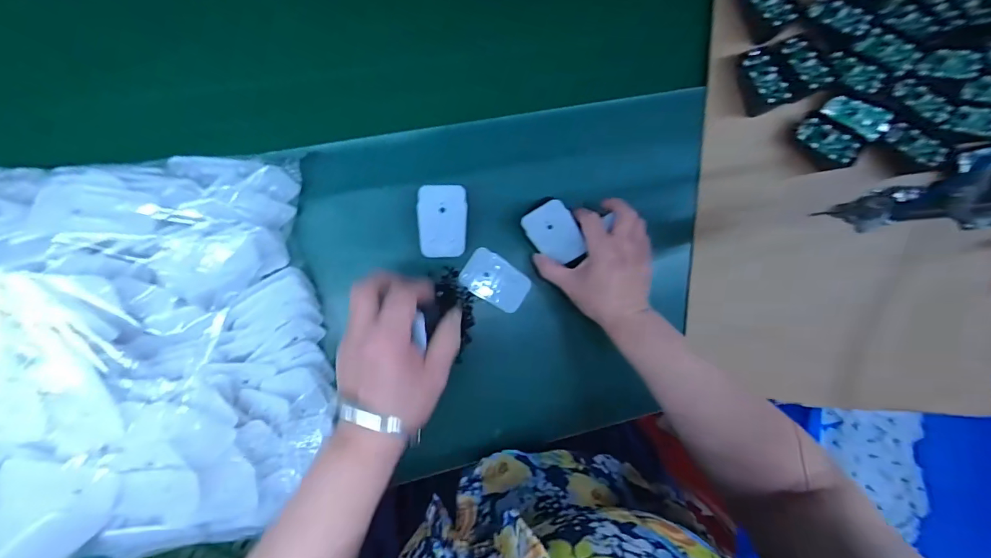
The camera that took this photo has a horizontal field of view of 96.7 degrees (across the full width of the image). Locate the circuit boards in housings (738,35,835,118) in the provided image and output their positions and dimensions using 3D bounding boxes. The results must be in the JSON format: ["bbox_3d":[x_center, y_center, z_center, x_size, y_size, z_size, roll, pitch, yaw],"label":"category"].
[{"bbox_3d":[0.314,-0.226,0.481,0.093,0.020,0.067,-19,91,-6],"label":"circuit boards in housings"}]

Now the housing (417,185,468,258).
[{"bbox_3d":[-0.051,-0.055,0.425,0.046,0.006,0.068,-2,103,-5],"label":"housing"}]

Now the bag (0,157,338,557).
[{"bbox_3d":[-0.281,0.071,0.361,0.265,0.069,0.327,-8,102,-26],"label":"bag"}]

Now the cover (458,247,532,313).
[{"bbox_3d":[0.000,0.002,0.466,0.070,0.004,0.046,32,79,-6],"label":"cover"}]

